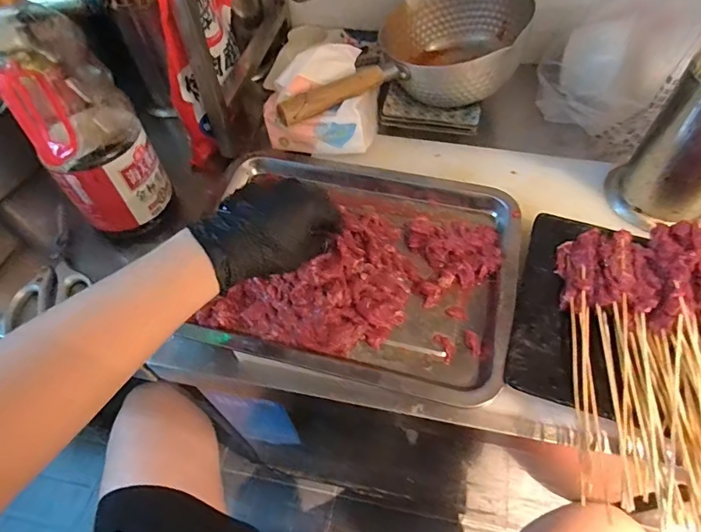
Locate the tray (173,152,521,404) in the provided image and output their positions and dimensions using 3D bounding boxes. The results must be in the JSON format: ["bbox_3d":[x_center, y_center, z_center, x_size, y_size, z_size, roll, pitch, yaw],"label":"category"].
[{"bbox_3d":[0.002,-0.018,0.491,0.342,0.048,0.284,13,58,10],"label":"tray"}]

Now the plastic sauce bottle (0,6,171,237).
[{"bbox_3d":[-0.273,-0.137,0.465,0.100,0.221,0.090,-35,62,-19],"label":"plastic sauce bottle"}]

